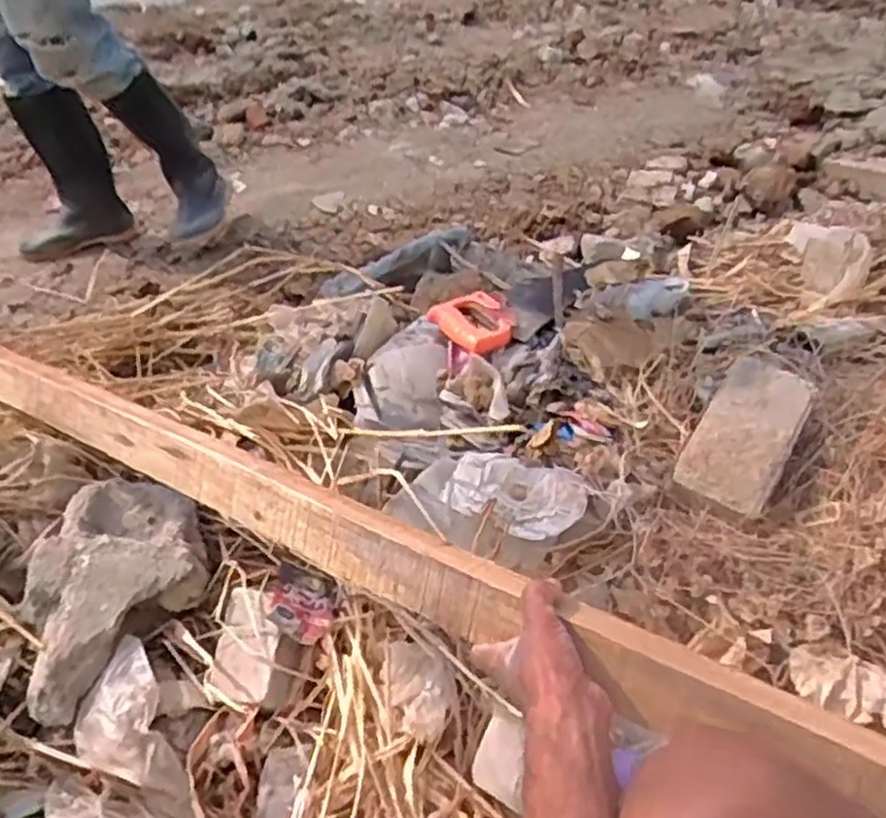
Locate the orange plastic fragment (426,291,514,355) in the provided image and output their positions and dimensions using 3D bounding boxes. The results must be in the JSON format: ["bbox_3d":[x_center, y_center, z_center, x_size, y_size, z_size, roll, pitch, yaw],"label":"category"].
[{"bbox_3d":[0.045,-0.124,1.101,0.100,0.030,0.120,-20,43,-17],"label":"orange plastic fragment"}]

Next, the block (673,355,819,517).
[{"bbox_3d":[0.382,0.020,0.951,0.109,0.047,0.257,20,46,26],"label":"block"}]

